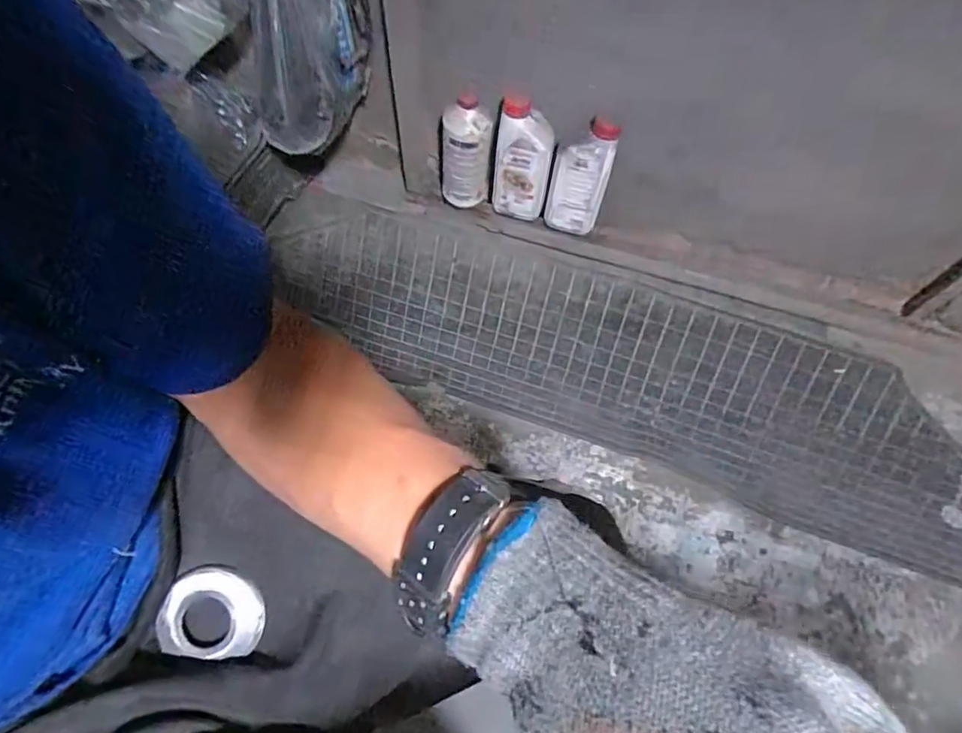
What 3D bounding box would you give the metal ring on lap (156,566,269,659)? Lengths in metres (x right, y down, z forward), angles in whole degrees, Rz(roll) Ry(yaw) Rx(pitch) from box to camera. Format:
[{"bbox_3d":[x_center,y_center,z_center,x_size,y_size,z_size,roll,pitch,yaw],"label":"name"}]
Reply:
[{"bbox_3d":[-0.179,0.166,0.376,0.065,0.007,0.058,10,82,-8],"label":"metal ring on lap"}]

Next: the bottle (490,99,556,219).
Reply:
[{"bbox_3d":[0.078,-0.383,1.035,0.099,0.216,0.103,9,64,2],"label":"bottle"}]

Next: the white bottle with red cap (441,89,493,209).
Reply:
[{"bbox_3d":[-0.029,-0.390,1.032,0.089,0.209,0.092,-2,64,-3],"label":"white bottle with red cap"}]

